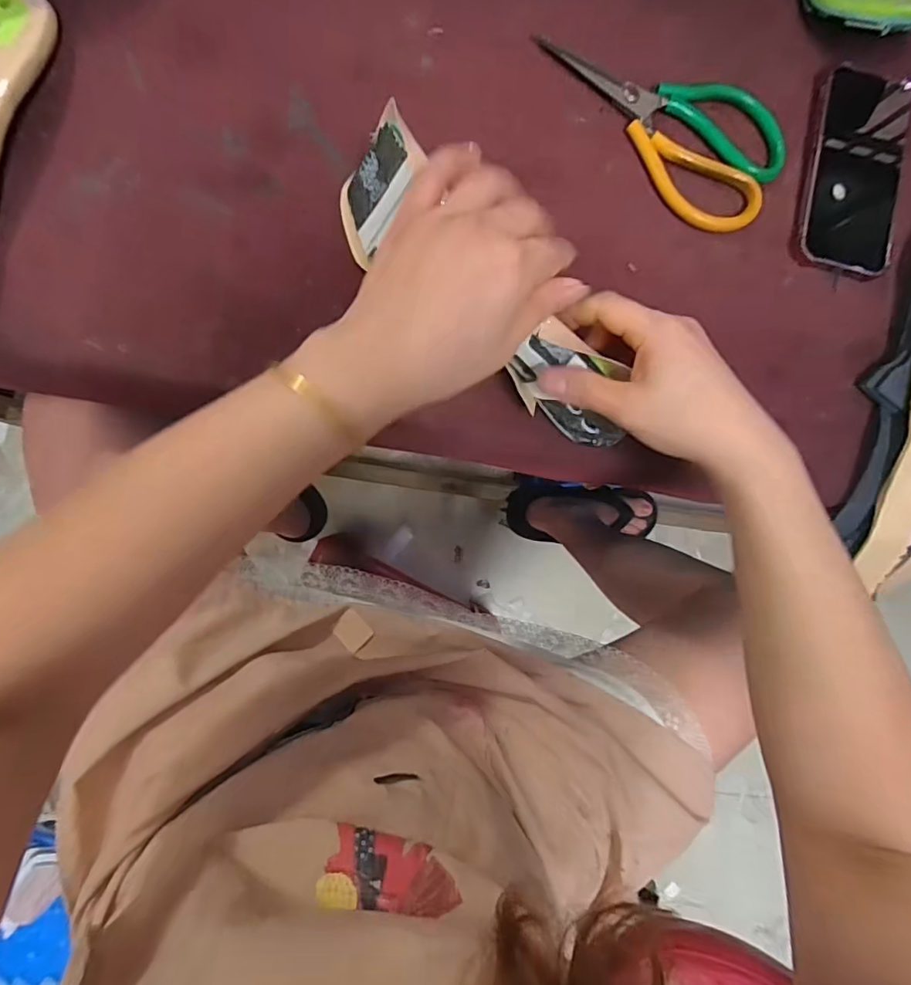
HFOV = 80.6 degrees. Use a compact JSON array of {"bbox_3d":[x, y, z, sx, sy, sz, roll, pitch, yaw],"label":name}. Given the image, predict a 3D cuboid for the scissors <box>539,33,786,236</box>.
[{"bbox_3d":[0.144,-0.263,0.380,0.193,0.018,0.089,28,87,-7],"label":"scissors"}]

